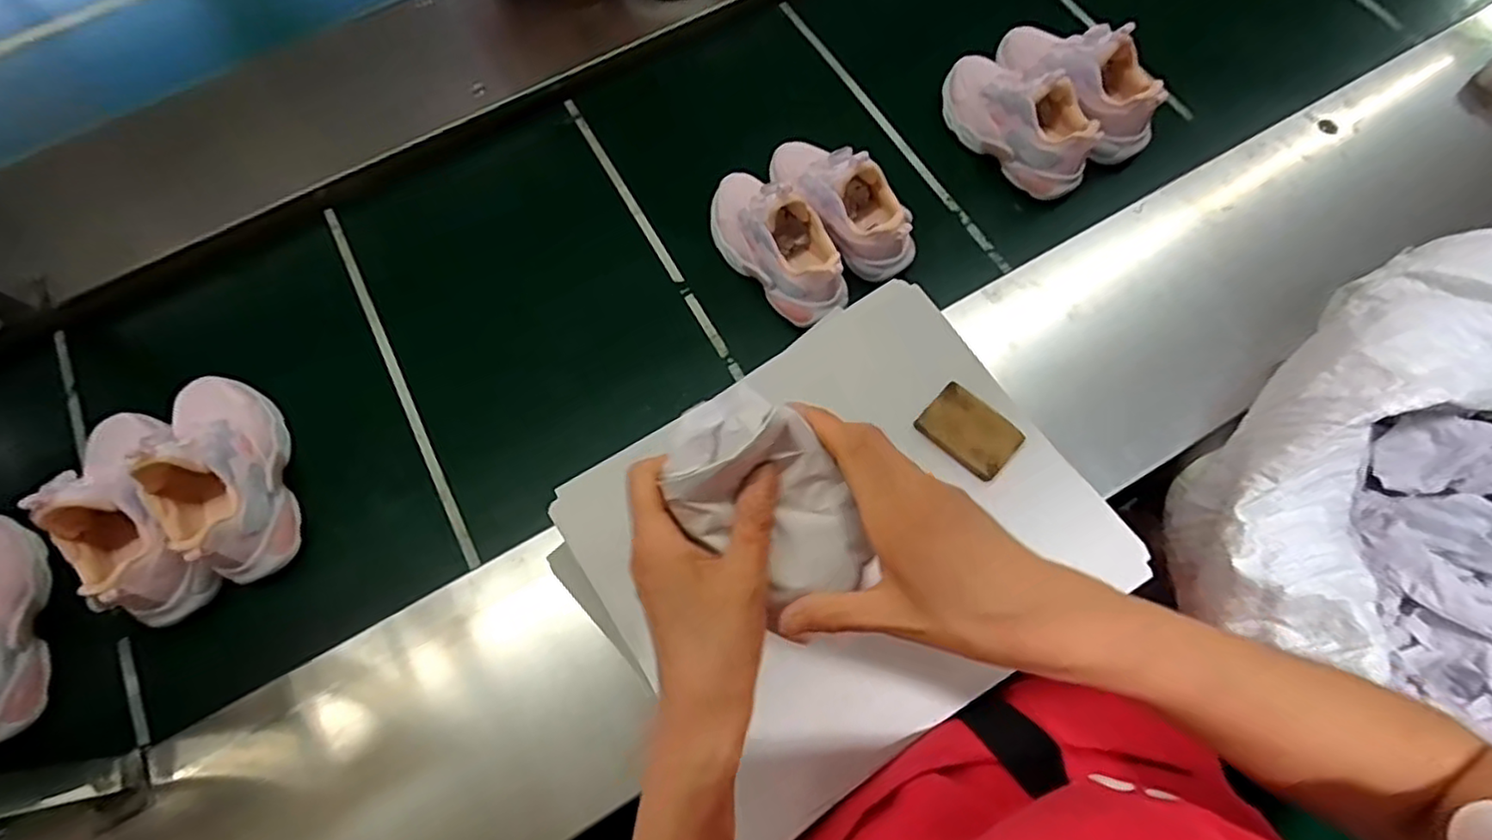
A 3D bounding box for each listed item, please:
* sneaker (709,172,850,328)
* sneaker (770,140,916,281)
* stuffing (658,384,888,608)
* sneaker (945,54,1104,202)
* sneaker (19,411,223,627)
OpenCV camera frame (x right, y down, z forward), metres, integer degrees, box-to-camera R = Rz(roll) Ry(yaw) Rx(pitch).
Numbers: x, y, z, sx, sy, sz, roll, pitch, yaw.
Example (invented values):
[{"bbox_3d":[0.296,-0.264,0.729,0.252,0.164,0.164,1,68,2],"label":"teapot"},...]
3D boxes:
[{"bbox_3d":[0.028,-0.192,0.672,0.074,0.094,0.197,-38,75,-11],"label":"sneaker"},{"bbox_3d":[0.099,-0.244,0.683,0.069,0.087,0.197,-33,74,-9],"label":"sneaker"},{"bbox_3d":[0.009,0.038,0.312,0.074,0.040,0.110,-31,73,-9],"label":"stuffing"},{"bbox_3d":[0.303,-0.343,0.728,0.074,0.095,0.202,-38,75,-11],"label":"sneaker"},{"bbox_3d":[-0.567,0.075,0.581,0.080,0.109,0.213,-29,73,-8],"label":"sneaker"}]

